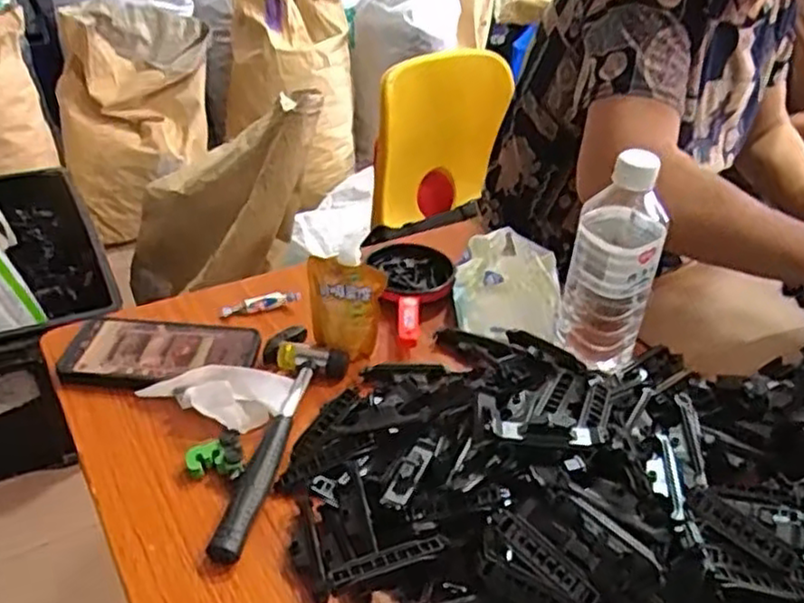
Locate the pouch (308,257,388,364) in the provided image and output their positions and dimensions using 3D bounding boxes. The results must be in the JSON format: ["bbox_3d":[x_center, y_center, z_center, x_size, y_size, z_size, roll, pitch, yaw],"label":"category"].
[{"bbox_3d":[-0.052,0.006,0.643,0.067,0.083,0.034,8,35,5],"label":"pouch"}]

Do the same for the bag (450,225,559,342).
[{"bbox_3d":[0.104,-0.024,0.707,0.100,0.048,0.130,9,35,7],"label":"bag"}]

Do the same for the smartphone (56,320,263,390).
[{"bbox_3d":[-0.211,0.047,0.633,0.160,0.015,0.082,5,35,1],"label":"smartphone"}]

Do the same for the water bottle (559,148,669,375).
[{"bbox_3d":[0.176,-0.028,0.606,0.070,0.195,0.067,13,35,12],"label":"water bottle"}]

